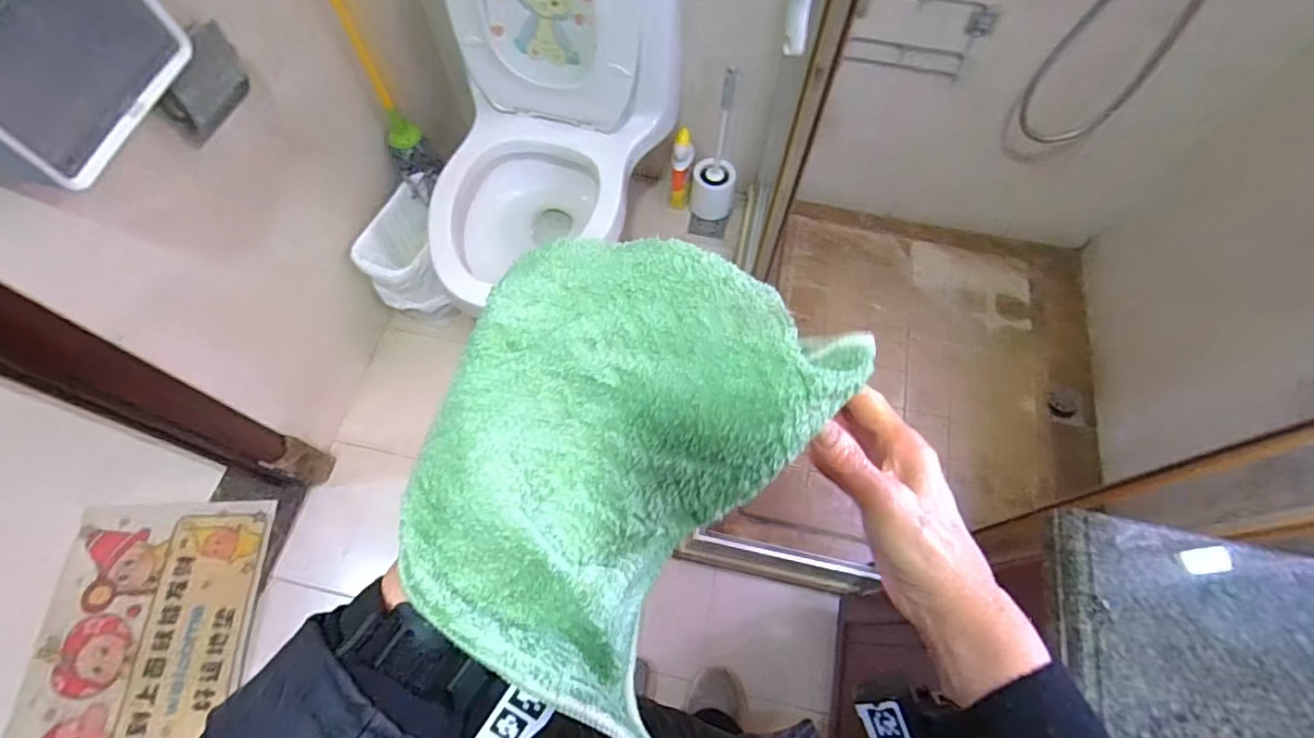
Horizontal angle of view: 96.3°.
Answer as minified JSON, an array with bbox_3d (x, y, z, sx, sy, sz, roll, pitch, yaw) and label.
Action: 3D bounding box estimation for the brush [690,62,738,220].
[{"bbox_3d":[0.153,-0.557,1.462,0.123,0.398,0.137,5,66,2],"label":"brush"}]

